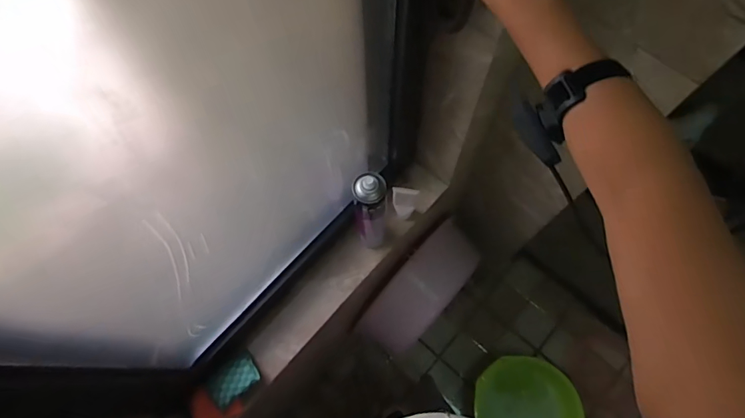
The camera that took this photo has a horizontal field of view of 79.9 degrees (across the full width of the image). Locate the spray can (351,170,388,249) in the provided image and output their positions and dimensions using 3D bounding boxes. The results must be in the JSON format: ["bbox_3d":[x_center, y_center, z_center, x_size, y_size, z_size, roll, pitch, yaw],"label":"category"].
[{"bbox_3d":[-0.001,0.008,0.919,0.073,0.283,0.072,0,71,-1],"label":"spray can"}]

